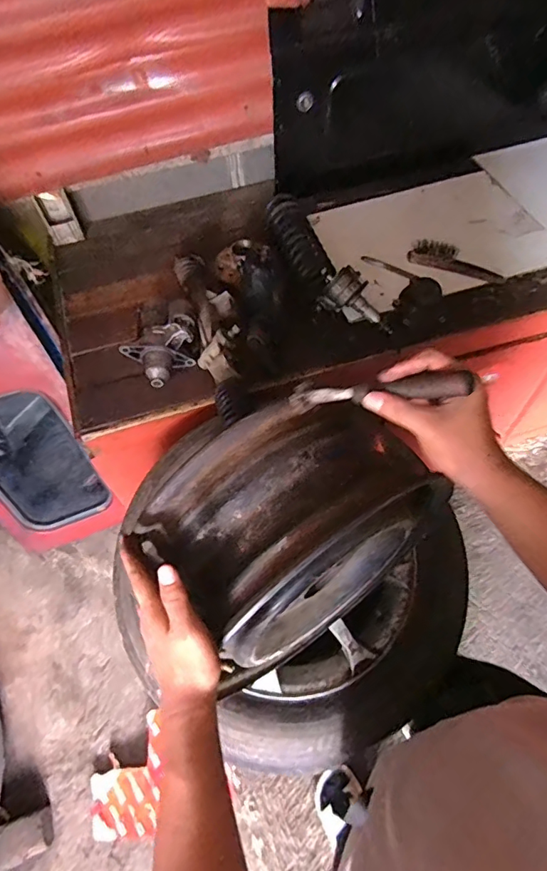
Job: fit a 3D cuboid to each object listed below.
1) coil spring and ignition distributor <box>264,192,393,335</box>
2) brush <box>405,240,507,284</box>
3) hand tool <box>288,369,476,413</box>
[{"bbox_3d":[0.090,-0.370,1.021,0.096,0.114,0.410,-28,60,-14],"label":"coil spring and ignition distributor"},{"bbox_3d":[0.395,-0.376,1.044,0.208,0.047,0.045,18,60,14],"label":"brush"},{"bbox_3d":[0.087,-0.040,0.430,0.170,0.020,0.020,-2,51,41],"label":"hand tool"}]

